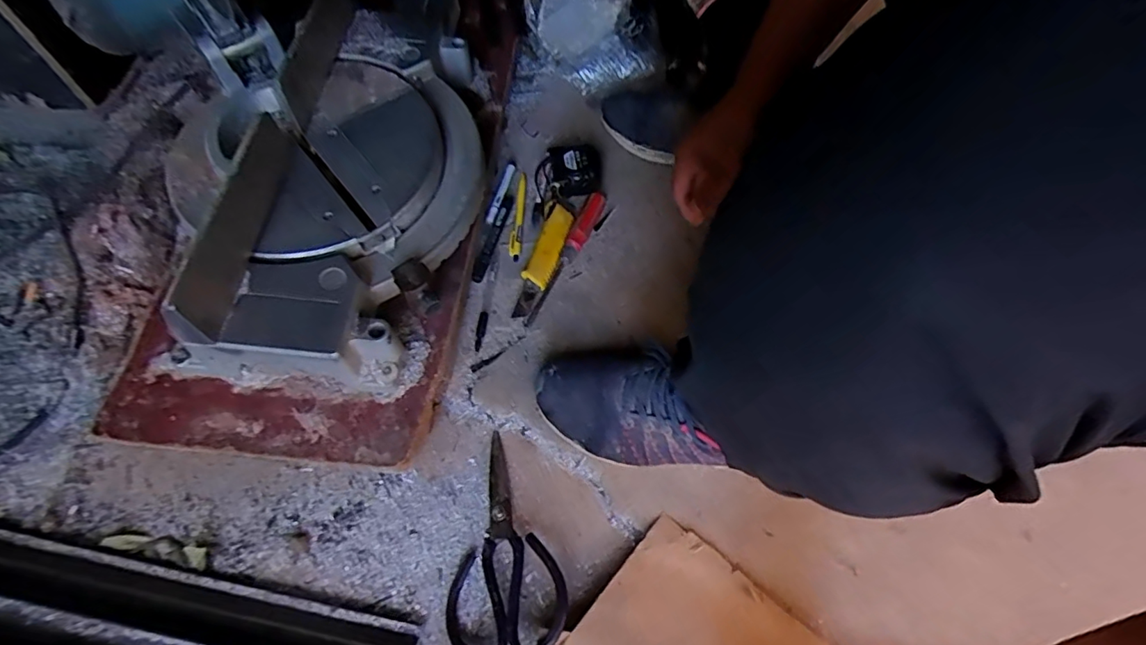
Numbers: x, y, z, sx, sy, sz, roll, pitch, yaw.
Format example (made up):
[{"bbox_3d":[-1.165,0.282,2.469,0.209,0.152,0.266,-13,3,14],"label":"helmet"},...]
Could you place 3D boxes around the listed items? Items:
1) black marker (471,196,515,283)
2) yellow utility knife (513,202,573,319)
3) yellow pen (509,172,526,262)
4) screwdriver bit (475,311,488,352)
[{"bbox_3d":[-0.098,-0.107,0.674,0.014,0.009,0.134,17,65,4],"label":"black marker"},{"bbox_3d":[-0.036,-0.077,0.666,0.037,0.023,0.166,16,64,4],"label":"yellow utility knife"},{"bbox_3d":[-0.070,-0.137,0.697,0.015,0.009,0.136,4,64,-2],"label":"yellow pen"},{"bbox_3d":[-0.104,0.010,0.615,0.010,0.007,0.049,7,64,-1],"label":"screwdriver bit"}]

